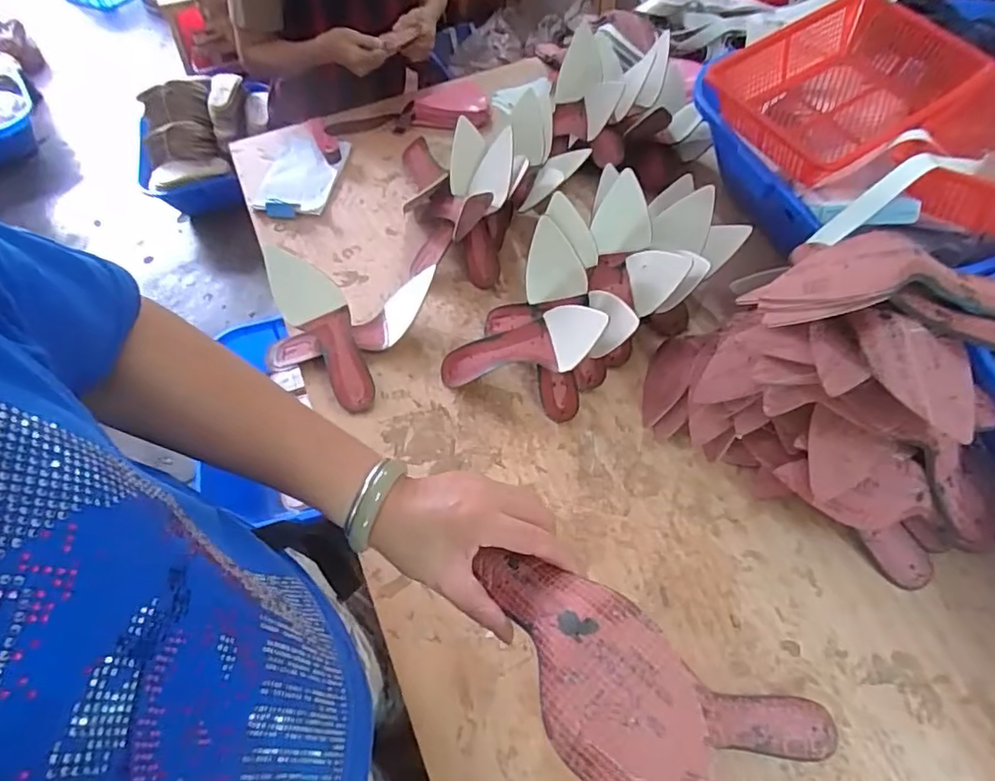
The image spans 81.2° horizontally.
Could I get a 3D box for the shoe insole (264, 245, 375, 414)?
[{"bbox_3d":[-0.251,-0.098,0.833,0.076,0.027,0.292,-29,72,-15],"label":"shoe insole"}]

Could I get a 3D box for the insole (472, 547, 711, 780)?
[{"bbox_3d":[0.058,0.168,0.346,0.083,0.048,0.191,-32,60,-16],"label":"insole"}]

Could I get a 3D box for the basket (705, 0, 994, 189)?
[{"bbox_3d":[0.484,-0.405,0.818,0.336,0.124,0.235,-32,61,-17],"label":"basket"}]

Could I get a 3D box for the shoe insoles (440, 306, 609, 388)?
[{"bbox_3d":[0.035,-0.061,0.753,0.245,0.052,0.074,-12,51,32],"label":"shoe insoles"}]

